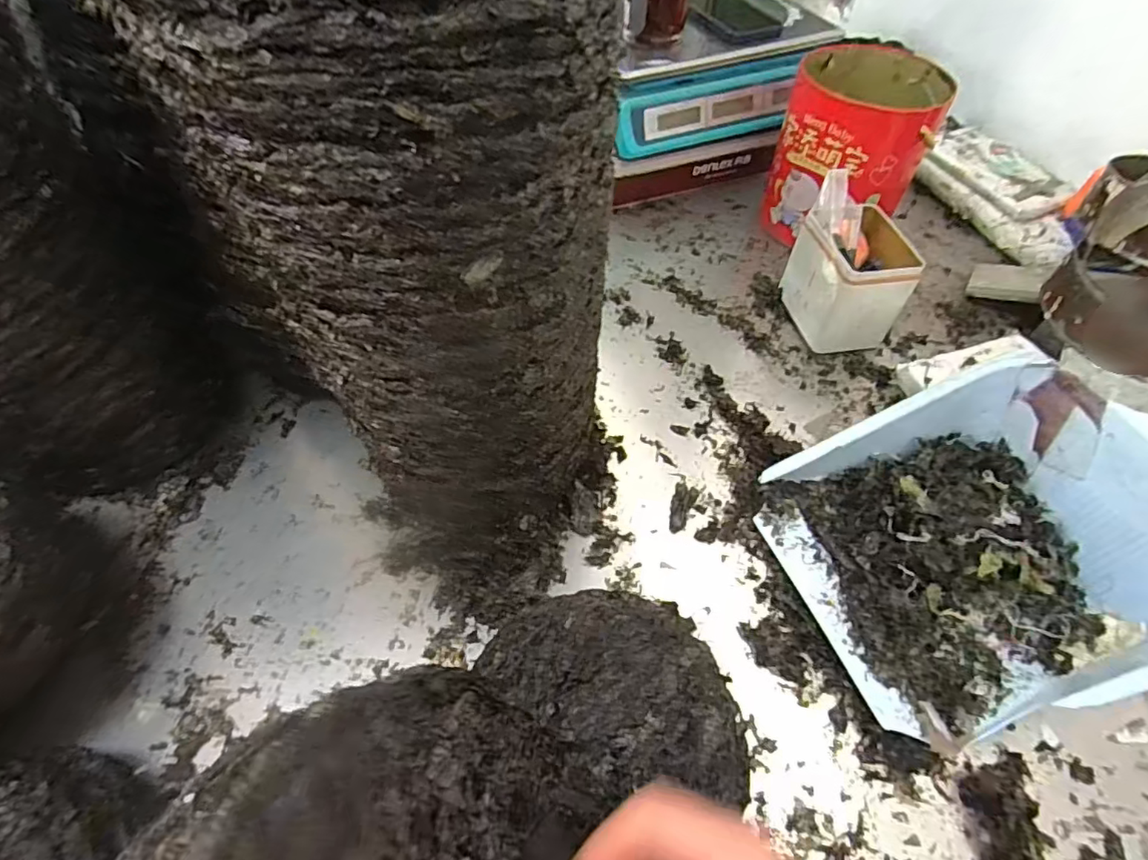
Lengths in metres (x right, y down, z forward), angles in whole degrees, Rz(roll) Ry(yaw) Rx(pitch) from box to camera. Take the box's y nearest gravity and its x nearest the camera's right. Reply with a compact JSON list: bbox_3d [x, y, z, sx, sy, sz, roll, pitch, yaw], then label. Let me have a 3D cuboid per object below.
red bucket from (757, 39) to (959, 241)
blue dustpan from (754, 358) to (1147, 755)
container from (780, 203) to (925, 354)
[{"bbox_3d":[0.339,-0.341,0.720,0.158,0.180,0.170,0,54,0],"label":"red bucket"},{"bbox_3d":[0.303,0.079,0.435,0.241,0.141,0.244,-15,55,-11],"label":"blue dustpan"},{"bbox_3d":[0.297,-0.162,0.630,0.084,0.113,0.119,-9,54,-7],"label":"container"}]

